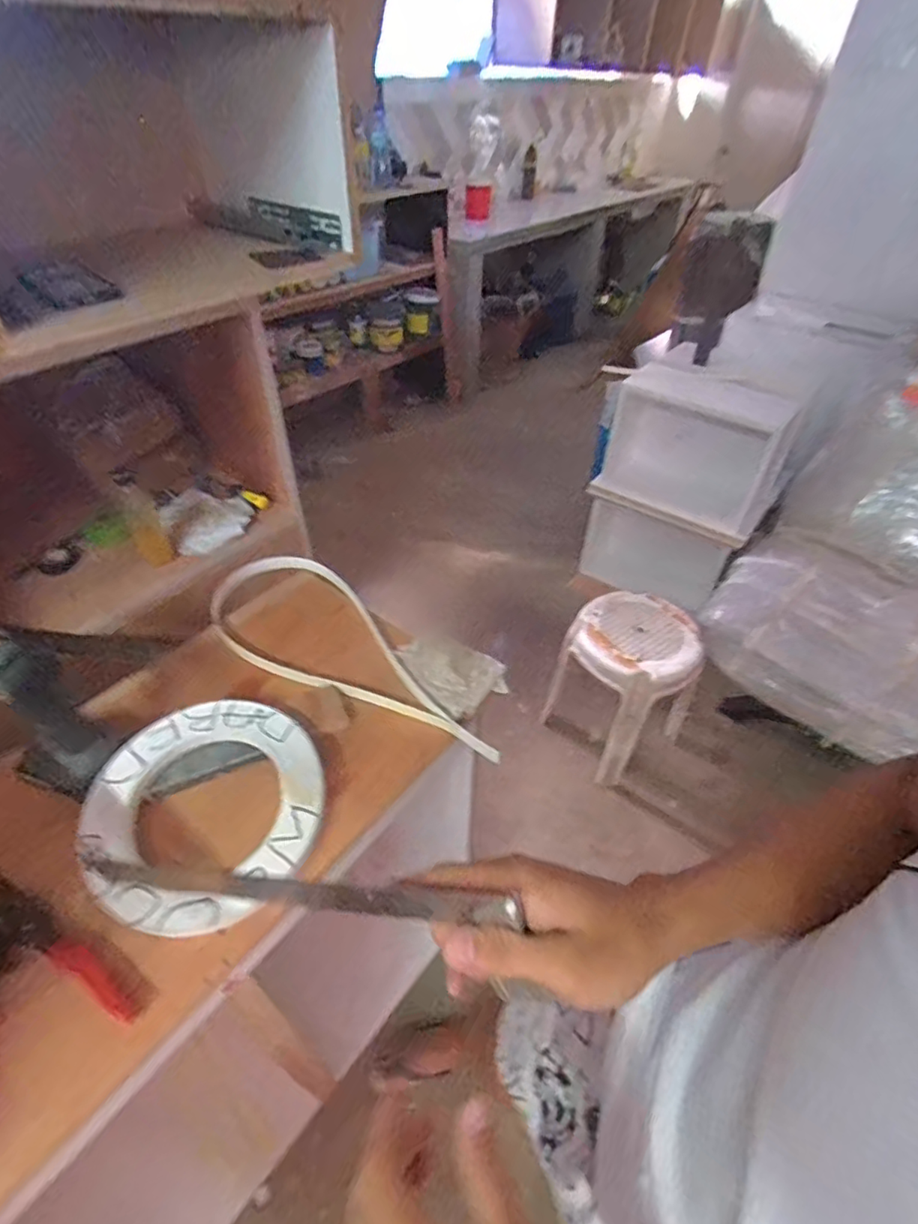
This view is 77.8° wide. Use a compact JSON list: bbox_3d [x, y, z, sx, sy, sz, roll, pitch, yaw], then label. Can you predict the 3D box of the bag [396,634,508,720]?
[{"bbox_3d":[-0.010,0.071,0.782,0.104,0.030,0.138,-33,54,-30],"label":"bag"}]

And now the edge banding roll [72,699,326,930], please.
[{"bbox_3d":[-0.276,0.207,0.621,0.244,0.035,0.236,1,45,-1],"label":"edge banding roll"}]

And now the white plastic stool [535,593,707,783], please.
[{"bbox_3d":[0.442,0.202,1.583,0.335,0.394,0.371,18,47,16],"label":"white plastic stool"}]

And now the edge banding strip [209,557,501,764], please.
[{"bbox_3d":[-0.186,0.066,0.794,0.203,0.020,0.507,-26,51,-26],"label":"edge banding strip"}]

